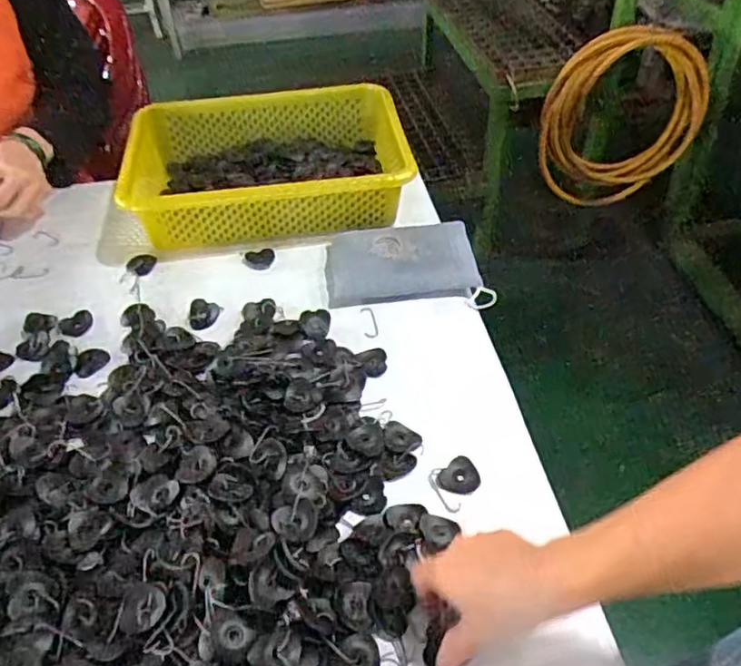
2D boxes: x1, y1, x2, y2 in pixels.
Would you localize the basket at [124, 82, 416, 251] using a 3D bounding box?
[{"bbox_3d":[-0.128,-0.222,0.848,0.354,0.102,0.242,-7,46,-3],"label":"basket"}]

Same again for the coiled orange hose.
[{"bbox_3d":[0.564,-0.458,1.441,0.381,0.377,0.128,-17,48,-12],"label":"coiled orange hose"}]

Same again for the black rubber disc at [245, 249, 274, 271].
[{"bbox_3d":[-0.134,-0.090,0.783,0.035,0.013,0.024,-19,49,-15],"label":"black rubber disc"}]

